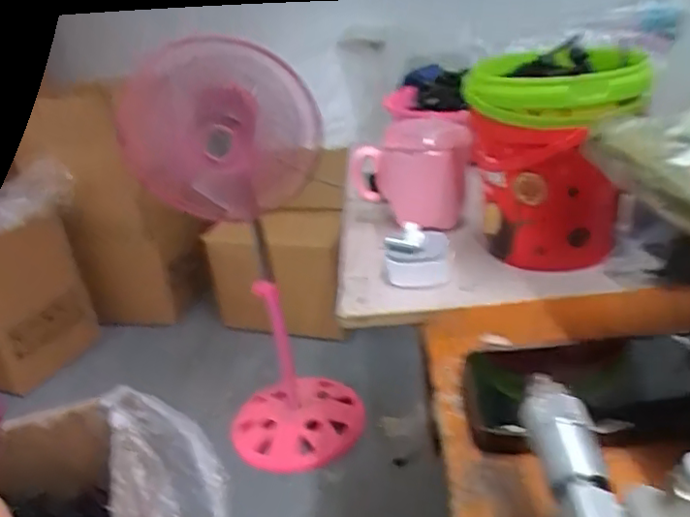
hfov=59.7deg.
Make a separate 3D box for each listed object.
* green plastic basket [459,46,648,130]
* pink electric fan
[{"bbox_3d":[0.153,-0.132,0.442,0.132,0.049,0.106,-1,27,13],"label":"green plastic basket"},{"bbox_3d":[-0.203,0.004,1.287,0.339,0.864,0.402,-12,26,-9],"label":"pink electric fan"}]

